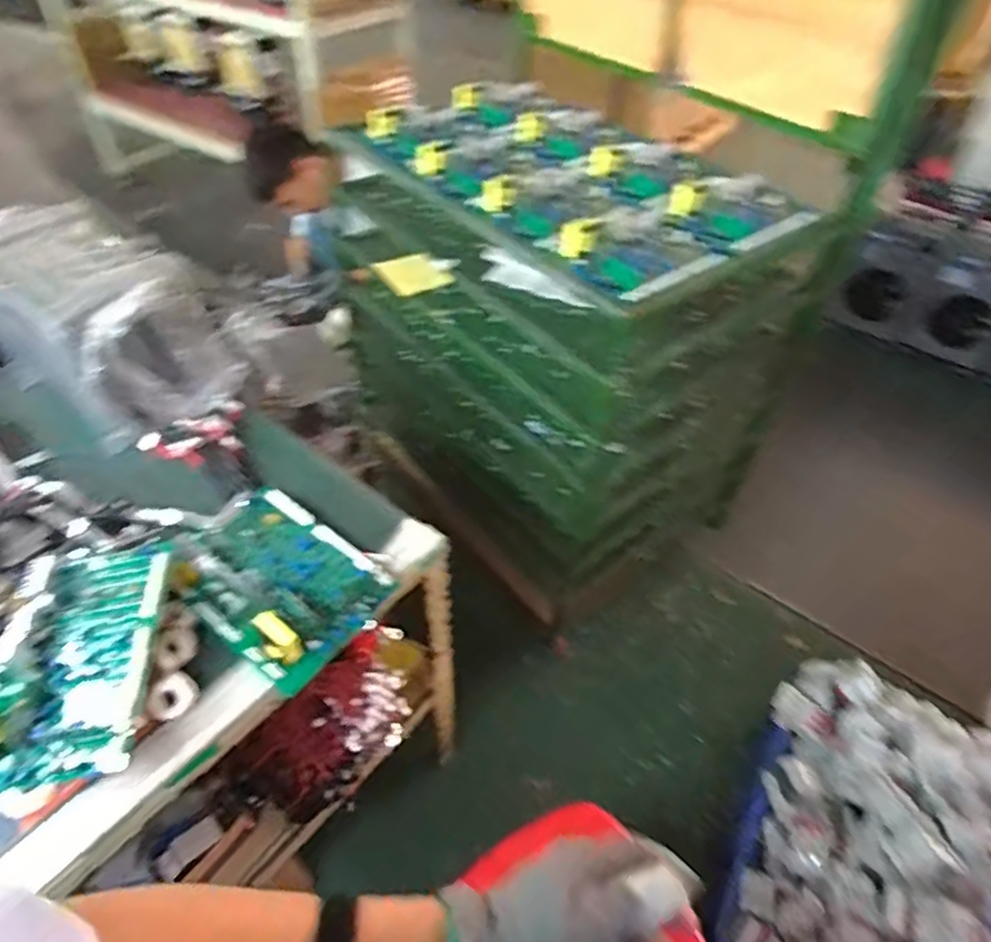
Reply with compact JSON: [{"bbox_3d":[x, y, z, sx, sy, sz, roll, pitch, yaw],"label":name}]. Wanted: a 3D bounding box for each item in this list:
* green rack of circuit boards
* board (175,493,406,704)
[{"bbox_3d":[0.076,-0.281,1.455,0.609,0.807,0.904,-35,58,-30],"label":"green rack of circuit boards"},{"bbox_3d":[-0.255,0.118,0.754,0.232,0.072,0.177,36,55,17],"label":"board"}]

